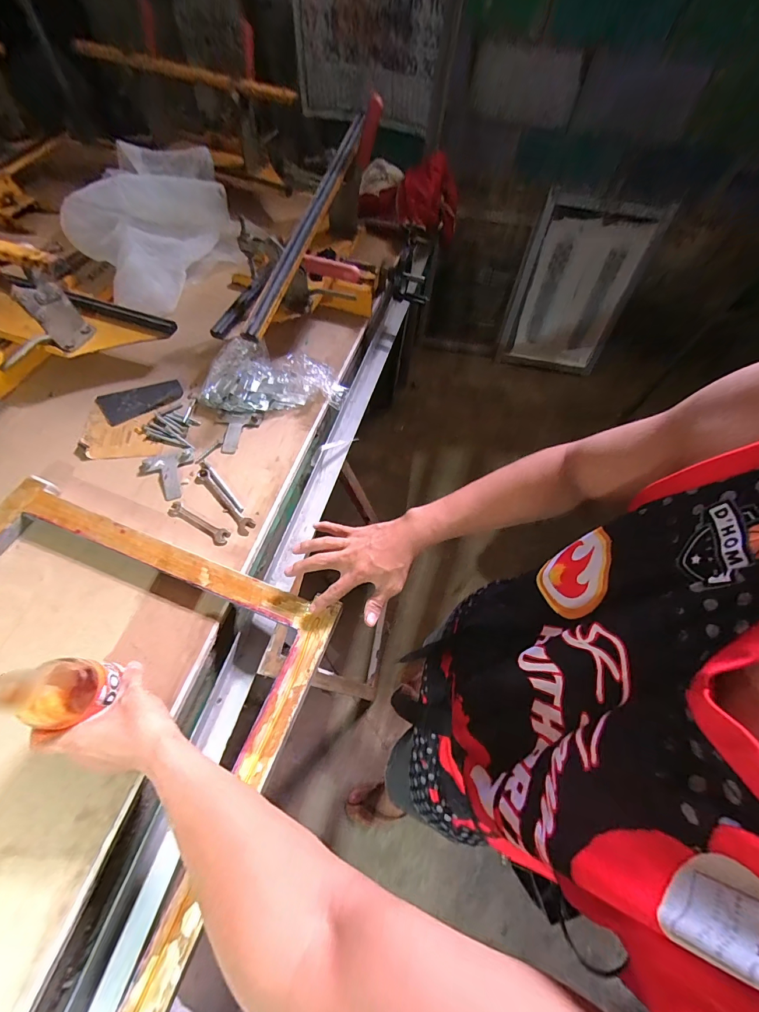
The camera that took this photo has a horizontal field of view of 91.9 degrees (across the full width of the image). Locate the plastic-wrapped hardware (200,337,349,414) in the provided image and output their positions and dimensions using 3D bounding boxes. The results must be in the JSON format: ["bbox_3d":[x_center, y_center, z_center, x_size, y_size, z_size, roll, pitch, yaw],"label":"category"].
[{"bbox_3d":[-0.198,-0.240,0.690,0.254,0.063,0.126,-1,63,-4],"label":"plastic-wrapped hardware"}]

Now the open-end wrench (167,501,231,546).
[{"bbox_3d":[-0.282,0.026,0.570,0.111,0.004,0.026,27,64,11],"label":"open-end wrench"}]

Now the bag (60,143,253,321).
[{"bbox_3d":[-0.523,-0.653,0.840,0.346,0.147,0.373,32,65,13],"label":"bag"}]

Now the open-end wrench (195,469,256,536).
[{"bbox_3d":[-0.252,-0.009,0.591,0.026,0.004,0.143,-40,71,-21],"label":"open-end wrench"}]

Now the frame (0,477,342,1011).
[{"bbox_3d":[-0.429,0.346,0.368,0.535,0.053,0.725,21,63,8],"label":"frame"}]

